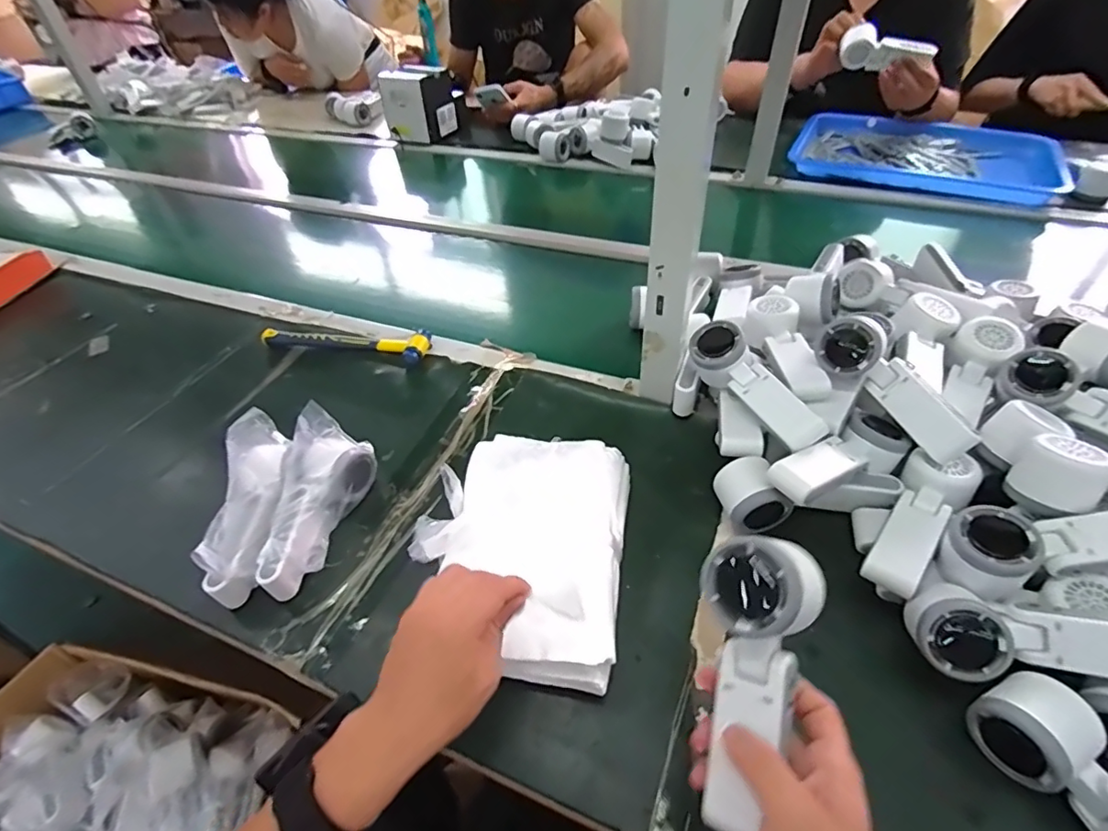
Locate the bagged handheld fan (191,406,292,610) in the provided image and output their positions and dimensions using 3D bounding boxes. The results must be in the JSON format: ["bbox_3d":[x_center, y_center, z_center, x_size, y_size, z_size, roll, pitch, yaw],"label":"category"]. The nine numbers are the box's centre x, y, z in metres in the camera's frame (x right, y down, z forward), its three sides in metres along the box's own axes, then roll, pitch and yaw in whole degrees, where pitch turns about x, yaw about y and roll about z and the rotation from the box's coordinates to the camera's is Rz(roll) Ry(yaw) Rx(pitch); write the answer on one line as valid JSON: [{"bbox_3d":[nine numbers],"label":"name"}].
[{"bbox_3d":[-0.293,0.082,0.518,0.048,0.052,0.185,-6,59,0],"label":"bagged handheld fan"}]

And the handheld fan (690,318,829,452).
[{"bbox_3d":[0.201,-0.033,0.541,0.052,0.045,0.165,-27,51,-18],"label":"handheld fan"}]

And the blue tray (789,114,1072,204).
[{"bbox_3d":[0.745,-0.526,1.097,0.468,0.046,0.314,20,50,23],"label":"blue tray"}]

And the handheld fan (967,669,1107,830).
[{"bbox_3d":[0.355,0.253,0.342,0.057,0.050,0.164,-21,48,-16],"label":"handheld fan"}]

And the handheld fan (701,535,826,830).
[{"bbox_3d":[0.118,0.159,0.320,0.066,0.037,0.171,9,88,14],"label":"handheld fan"}]

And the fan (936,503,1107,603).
[{"bbox_3d":[0.397,0.101,0.418,0.165,0.051,0.060,-5,54,8],"label":"fan"}]

